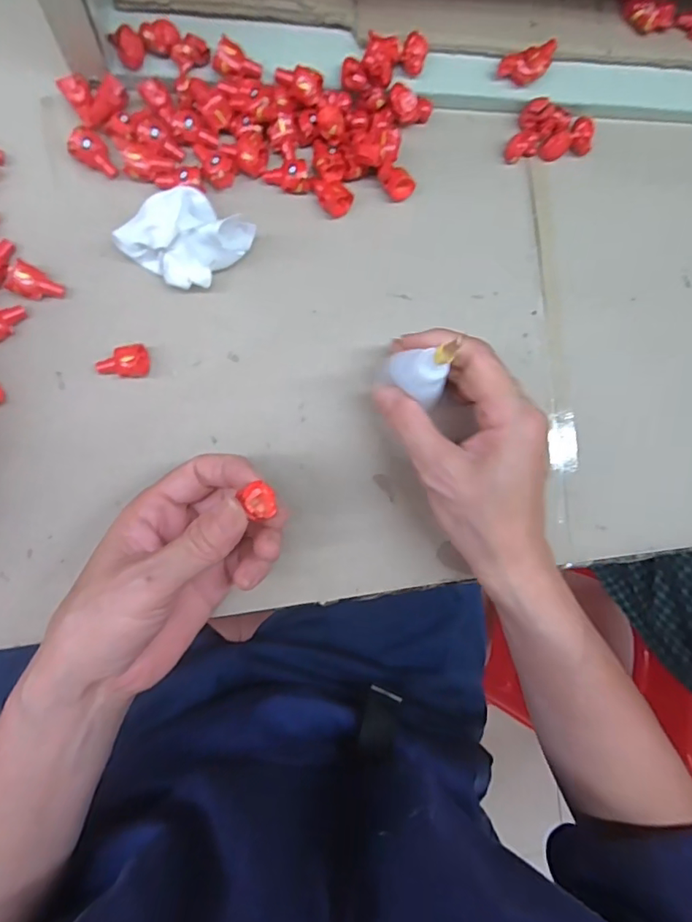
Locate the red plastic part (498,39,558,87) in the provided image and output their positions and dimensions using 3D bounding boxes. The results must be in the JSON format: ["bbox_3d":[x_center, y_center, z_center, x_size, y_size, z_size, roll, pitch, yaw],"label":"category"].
[{"bbox_3d":[0.110,-0.235,0.313,0.037,0.011,0.018,-23,92,-10],"label":"red plastic part"}]

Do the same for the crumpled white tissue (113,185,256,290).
[{"bbox_3d":[-0.082,-0.118,0.275,0.046,0.036,0.054,42,82,-6],"label":"crumpled white tissue"}]

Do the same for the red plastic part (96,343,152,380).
[{"bbox_3d":[-0.119,-0.052,0.280,0.026,0.016,0.016,-8,89,-10],"label":"red plastic part"}]

